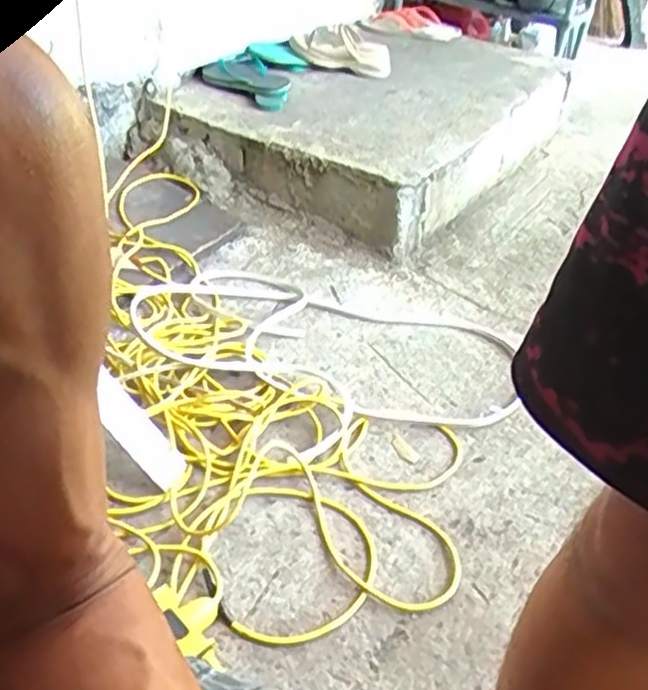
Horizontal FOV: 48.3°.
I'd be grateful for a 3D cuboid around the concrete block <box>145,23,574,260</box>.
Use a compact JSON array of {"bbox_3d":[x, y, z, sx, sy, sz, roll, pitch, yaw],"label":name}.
[{"bbox_3d":[0.173,-0.558,1.785,0.587,0.168,0.948,25,43,26],"label":"concrete block"}]

